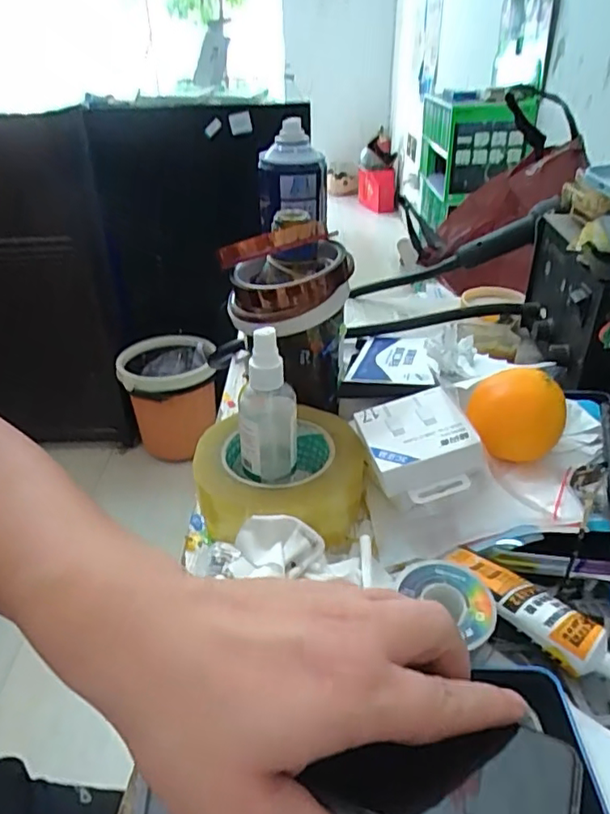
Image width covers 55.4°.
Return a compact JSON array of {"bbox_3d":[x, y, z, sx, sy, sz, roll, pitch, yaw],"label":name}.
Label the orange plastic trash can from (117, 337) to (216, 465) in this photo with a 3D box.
[{"bbox_3d":[-0.344,-0.026,1.524,0.246,0.226,0.246,-10,34,-12],"label":"orange plastic trash can"}]

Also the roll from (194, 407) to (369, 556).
[{"bbox_3d":[-0.020,0.053,0.418,0.116,0.056,0.120,-1,33,1],"label":"roll"}]

